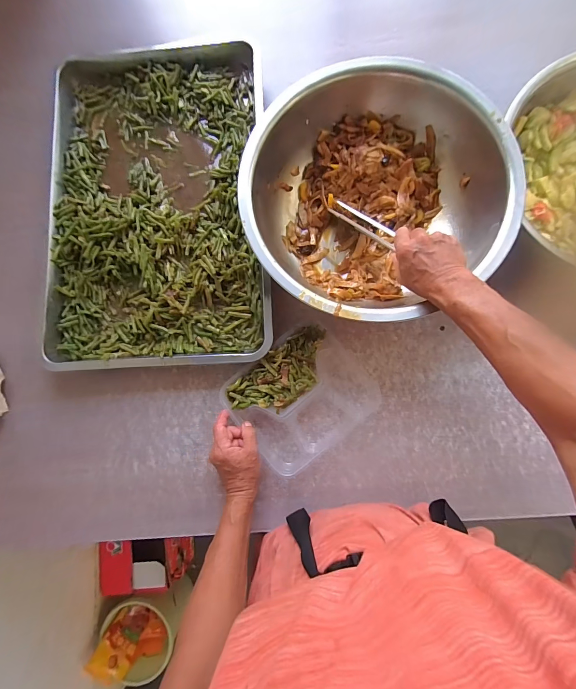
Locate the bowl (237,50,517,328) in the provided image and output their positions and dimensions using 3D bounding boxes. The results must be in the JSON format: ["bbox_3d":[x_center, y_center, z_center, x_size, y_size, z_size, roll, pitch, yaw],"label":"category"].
[{"bbox_3d":[0.129,-0.226,0.493,0.374,0.110,0.367,-1,82,5],"label":"bowl"}]

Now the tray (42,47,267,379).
[{"bbox_3d":[-0.230,-0.255,0.546,0.380,0.043,0.584,-3,82,4],"label":"tray"}]

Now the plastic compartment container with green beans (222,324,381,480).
[{"bbox_3d":[0.024,0.087,0.507,0.212,0.038,0.187,-38,84,0],"label":"plastic compartment container with green beans"}]

